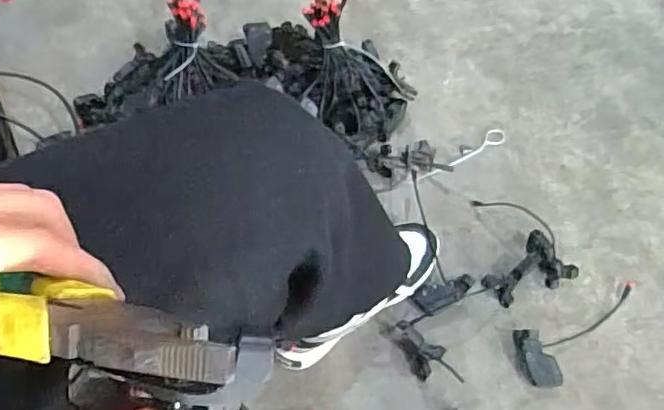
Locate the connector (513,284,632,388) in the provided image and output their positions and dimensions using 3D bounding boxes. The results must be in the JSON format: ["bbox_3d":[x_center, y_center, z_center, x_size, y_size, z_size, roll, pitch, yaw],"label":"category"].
[{"bbox_3d":[0.344,0.171,0.788,0.207,0.046,0.079,-19,62,-14],"label":"connector"}]

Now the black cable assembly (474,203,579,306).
[{"bbox_3d":[0.260,0.052,0.851,0.134,0.047,0.161,-12,60,-11],"label":"black cable assembly"}]

